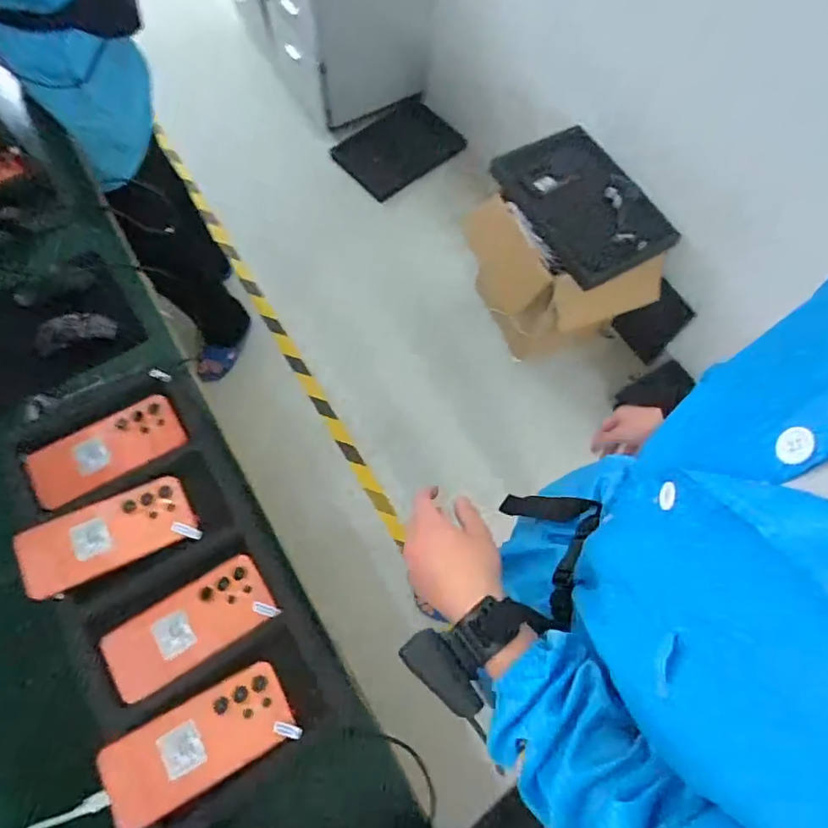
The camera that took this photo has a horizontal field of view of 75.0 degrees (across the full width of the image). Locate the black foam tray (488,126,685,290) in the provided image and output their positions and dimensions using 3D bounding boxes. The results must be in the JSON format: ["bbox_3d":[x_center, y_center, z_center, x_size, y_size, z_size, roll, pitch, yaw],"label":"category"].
[{"bbox_3d":[0.377,-0.482,1.249,0.217,0.048,0.408,-39,90,17],"label":"black foam tray"}]

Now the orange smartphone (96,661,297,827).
[{"bbox_3d":[-0.211,0.326,0.536,0.172,0.008,0.078,-22,72,-24],"label":"orange smartphone"}]

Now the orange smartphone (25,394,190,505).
[{"bbox_3d":[-0.373,0.041,0.658,0.170,0.015,0.077,-29,71,-14],"label":"orange smartphone"}]

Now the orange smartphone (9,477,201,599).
[{"bbox_3d":[-0.345,0.134,0.612,0.175,0.005,0.078,-23,74,-23],"label":"orange smartphone"}]

